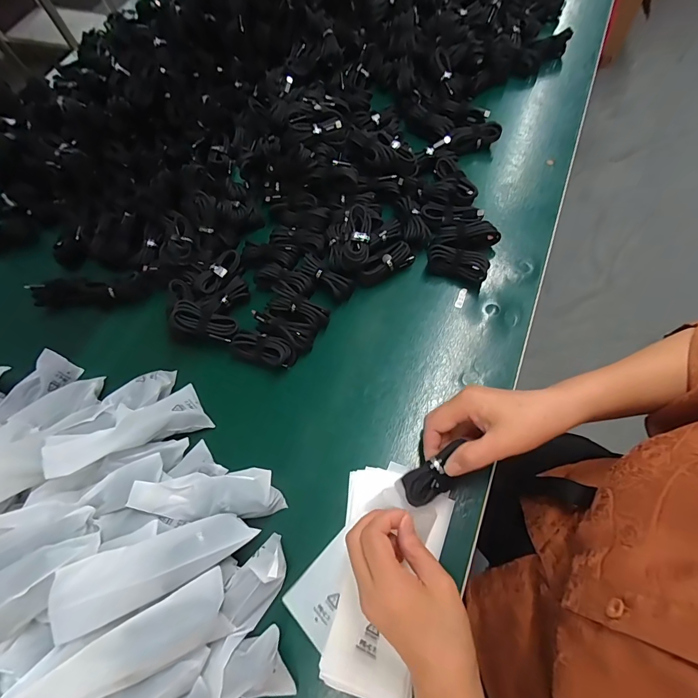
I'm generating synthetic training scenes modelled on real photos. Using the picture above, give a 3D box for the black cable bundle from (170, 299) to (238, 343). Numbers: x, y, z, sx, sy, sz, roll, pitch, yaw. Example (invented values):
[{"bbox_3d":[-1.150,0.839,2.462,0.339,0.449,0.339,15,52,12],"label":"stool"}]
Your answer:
[{"bbox_3d":[-0.173,-0.034,0.451,0.073,0.021,0.034,21,68,-13],"label":"black cable bundle"}]

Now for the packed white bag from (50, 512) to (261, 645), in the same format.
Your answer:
[{"bbox_3d":[-0.160,0.181,0.317,0.149,0.023,0.050,-13,67,-29],"label":"packed white bag"}]

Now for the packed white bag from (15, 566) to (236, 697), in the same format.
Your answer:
[{"bbox_3d":[-0.165,0.227,0.278,0.153,0.014,0.047,-7,62,-44],"label":"packed white bag"}]

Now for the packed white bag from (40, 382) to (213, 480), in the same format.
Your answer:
[{"bbox_3d":[-0.225,0.083,0.390,0.146,0.027,0.052,-19,66,-38],"label":"packed white bag"}]

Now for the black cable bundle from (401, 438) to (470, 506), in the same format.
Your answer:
[{"bbox_3d":[0.080,0.110,0.336,0.034,0.016,0.074,43,71,15],"label":"black cable bundle"}]

